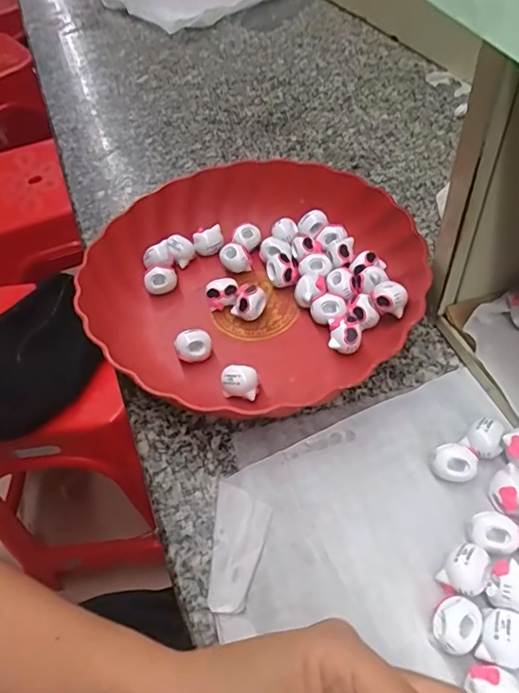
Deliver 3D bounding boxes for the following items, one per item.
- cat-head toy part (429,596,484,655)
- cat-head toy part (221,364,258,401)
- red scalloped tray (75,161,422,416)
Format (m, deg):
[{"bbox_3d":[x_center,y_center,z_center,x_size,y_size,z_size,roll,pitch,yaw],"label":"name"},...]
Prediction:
[{"bbox_3d":[0.094,0.136,0.254,0.024,0.019,0.022,-1,49,2],"label":"cat-head toy part"},{"bbox_3d":[-0.013,0.026,0.354,0.024,0.022,0.017,7,53,13],"label":"cat-head toy part"},{"bbox_3d":[-0.004,-0.056,0.395,0.234,0.054,0.219,9,53,14],"label":"red scalloped tray"}]

